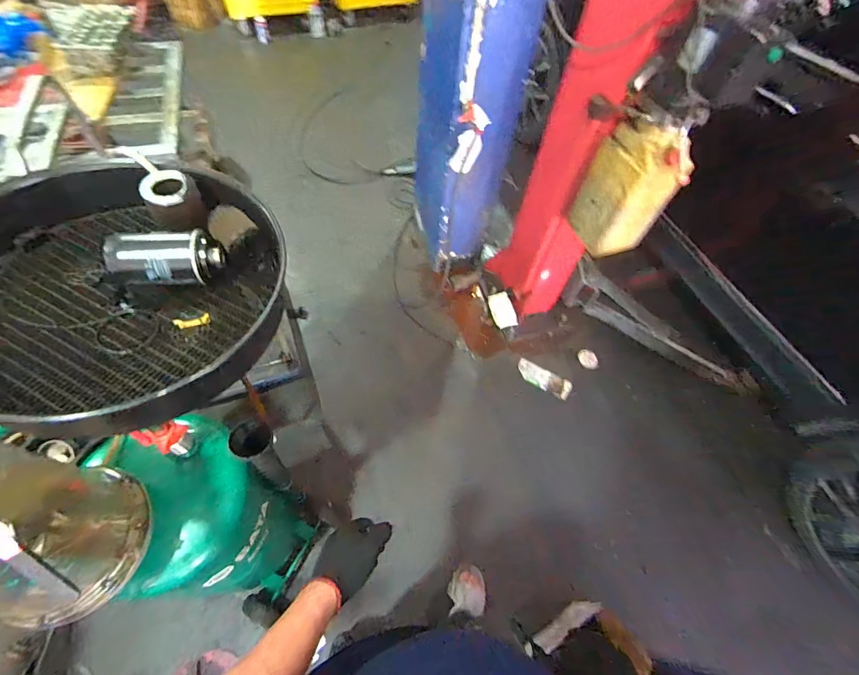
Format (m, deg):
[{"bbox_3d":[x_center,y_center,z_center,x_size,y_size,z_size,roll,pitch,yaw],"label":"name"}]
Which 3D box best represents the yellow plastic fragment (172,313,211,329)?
[{"bbox_3d":[-0.333,-0.022,0.564,0.045,0.004,0.018,-16,60,-15],"label":"yellow plastic fragment"}]

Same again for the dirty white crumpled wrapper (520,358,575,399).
[{"bbox_3d":[0.526,0.190,1.852,0.258,0.053,0.094,32,60,15],"label":"dirty white crumpled wrapper"}]

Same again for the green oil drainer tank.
[{"bbox_3d":[-0.535,0.501,1.068,0.293,0.677,0.303,37,62,18],"label":"green oil drainer tank"}]

